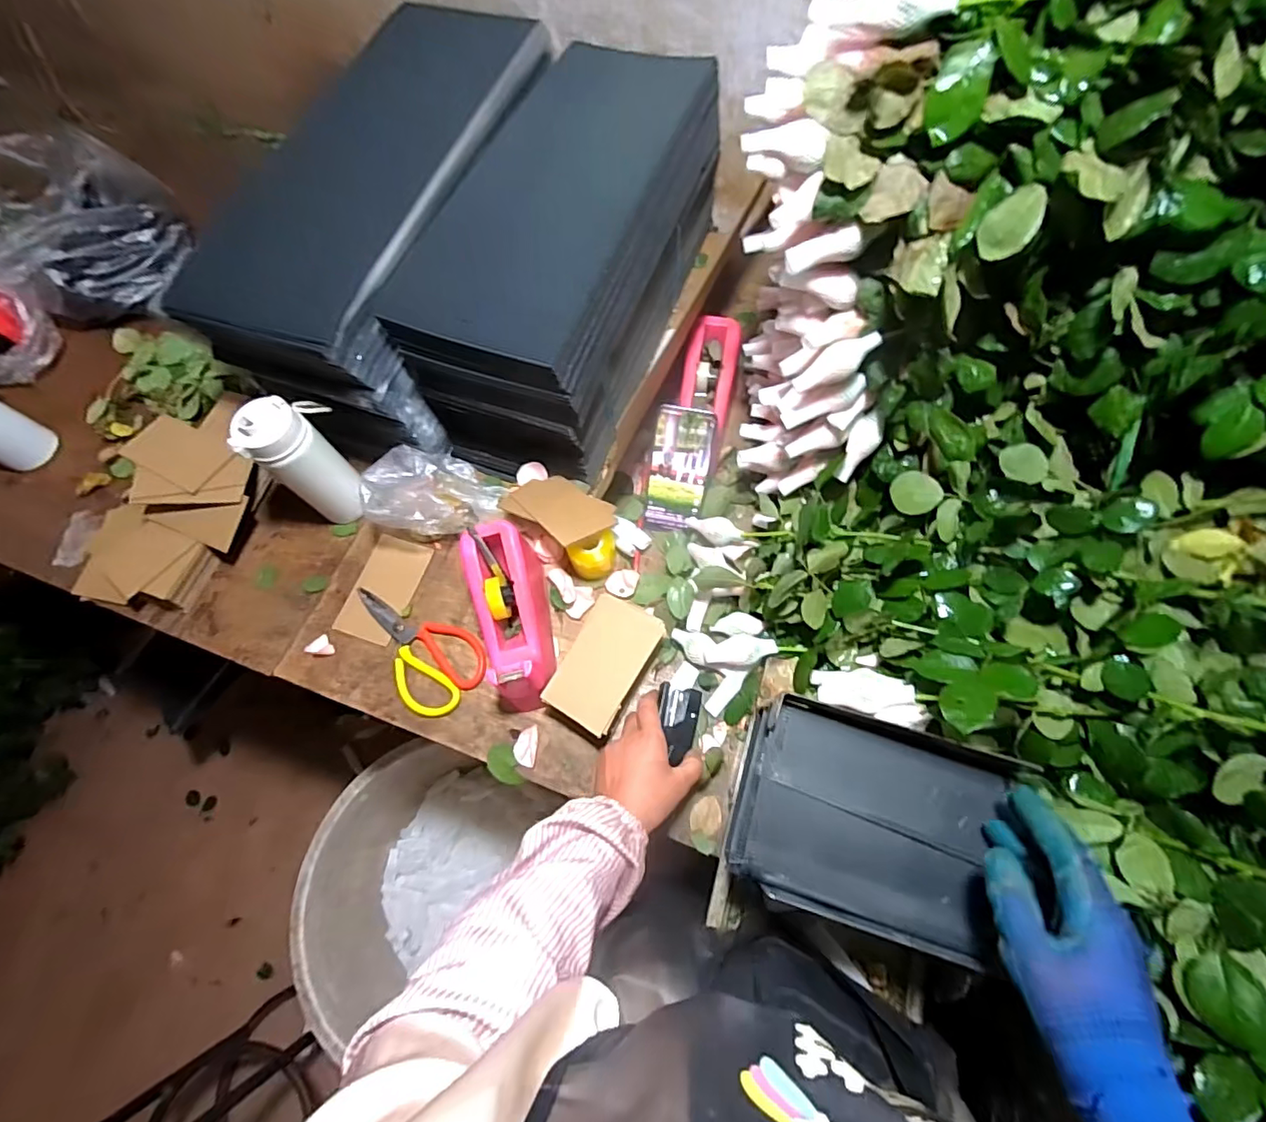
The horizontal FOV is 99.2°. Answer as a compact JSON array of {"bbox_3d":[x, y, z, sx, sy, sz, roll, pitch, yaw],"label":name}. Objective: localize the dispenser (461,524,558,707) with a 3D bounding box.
[{"bbox_3d":[-0.140,0.065,0.634,0.080,0.120,0.217,-13,82,-3],"label":"dispenser"}]

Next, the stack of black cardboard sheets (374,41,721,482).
[{"bbox_3d":[-0.077,-0.439,0.766,0.264,0.221,0.622,18,70,10],"label":"stack of black cardboard sheets"}]

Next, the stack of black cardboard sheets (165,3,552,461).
[{"bbox_3d":[-0.304,-0.473,0.786,0.269,0.280,0.634,16,70,9],"label":"stack of black cardboard sheets"}]

